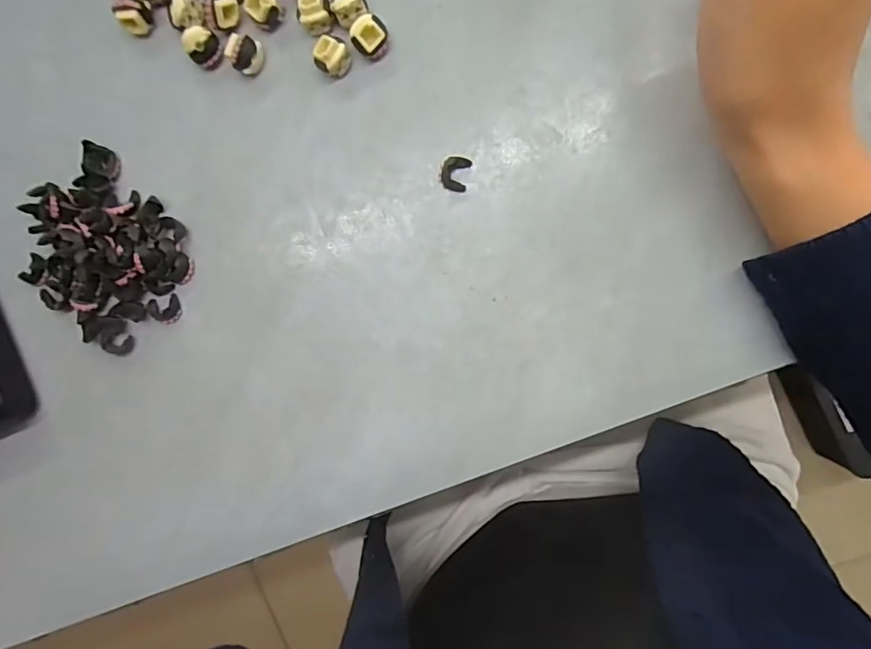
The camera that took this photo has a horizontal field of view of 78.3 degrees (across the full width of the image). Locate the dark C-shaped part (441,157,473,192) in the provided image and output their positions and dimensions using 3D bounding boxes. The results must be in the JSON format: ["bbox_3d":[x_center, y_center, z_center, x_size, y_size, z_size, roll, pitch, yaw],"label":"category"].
[{"bbox_3d":[0.009,-0.071,0.253,0.013,0.004,0.016,16,97,4],"label":"dark C-shaped part"}]

